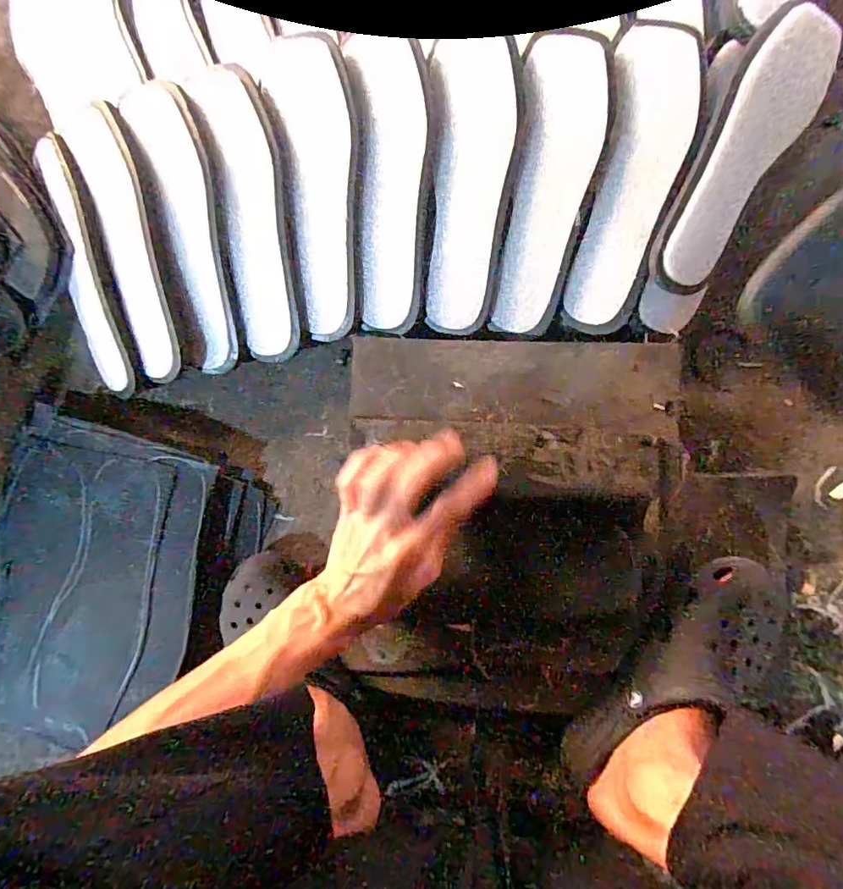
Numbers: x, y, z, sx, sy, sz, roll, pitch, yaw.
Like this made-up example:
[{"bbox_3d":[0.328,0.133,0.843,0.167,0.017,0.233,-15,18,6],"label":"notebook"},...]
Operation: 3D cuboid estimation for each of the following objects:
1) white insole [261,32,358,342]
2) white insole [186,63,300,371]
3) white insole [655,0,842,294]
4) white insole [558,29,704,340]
[{"bbox_3d":[-0.093,-0.233,0.470,0.075,0.028,0.260,-2,102,4],"label":"white insole"},{"bbox_3d":[-0.158,-0.212,0.477,0.071,0.025,0.258,-7,101,4],"label":"white insole"},{"bbox_3d":[0.271,-0.242,0.429,0.071,0.043,0.228,27,91,4],"label":"white insole"},{"bbox_3d":[0.184,-0.227,0.444,0.072,0.022,0.252,13,102,4],"label":"white insole"}]

